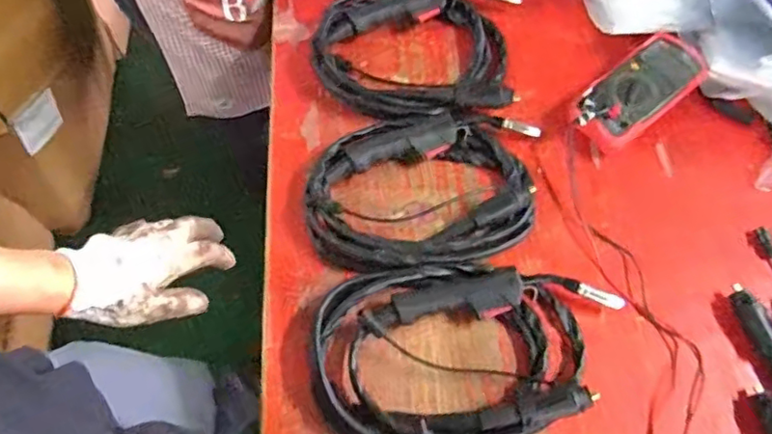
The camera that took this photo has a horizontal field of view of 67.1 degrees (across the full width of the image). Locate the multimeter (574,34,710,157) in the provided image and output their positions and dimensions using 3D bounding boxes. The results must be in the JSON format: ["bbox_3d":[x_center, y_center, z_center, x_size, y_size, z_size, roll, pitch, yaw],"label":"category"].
[{"bbox_3d":[0.349,-0.174,0.822,0.206,0.050,0.098,-33,68,-15],"label":"multimeter"}]

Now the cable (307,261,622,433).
[{"bbox_3d":[0.093,0.157,0.679,0.364,0.044,0.216,-6,64,-2],"label":"cable"}]

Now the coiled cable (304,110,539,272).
[{"bbox_3d":[0.049,-0.038,0.771,0.306,0.045,0.219,-6,64,-2],"label":"coiled cable"}]

